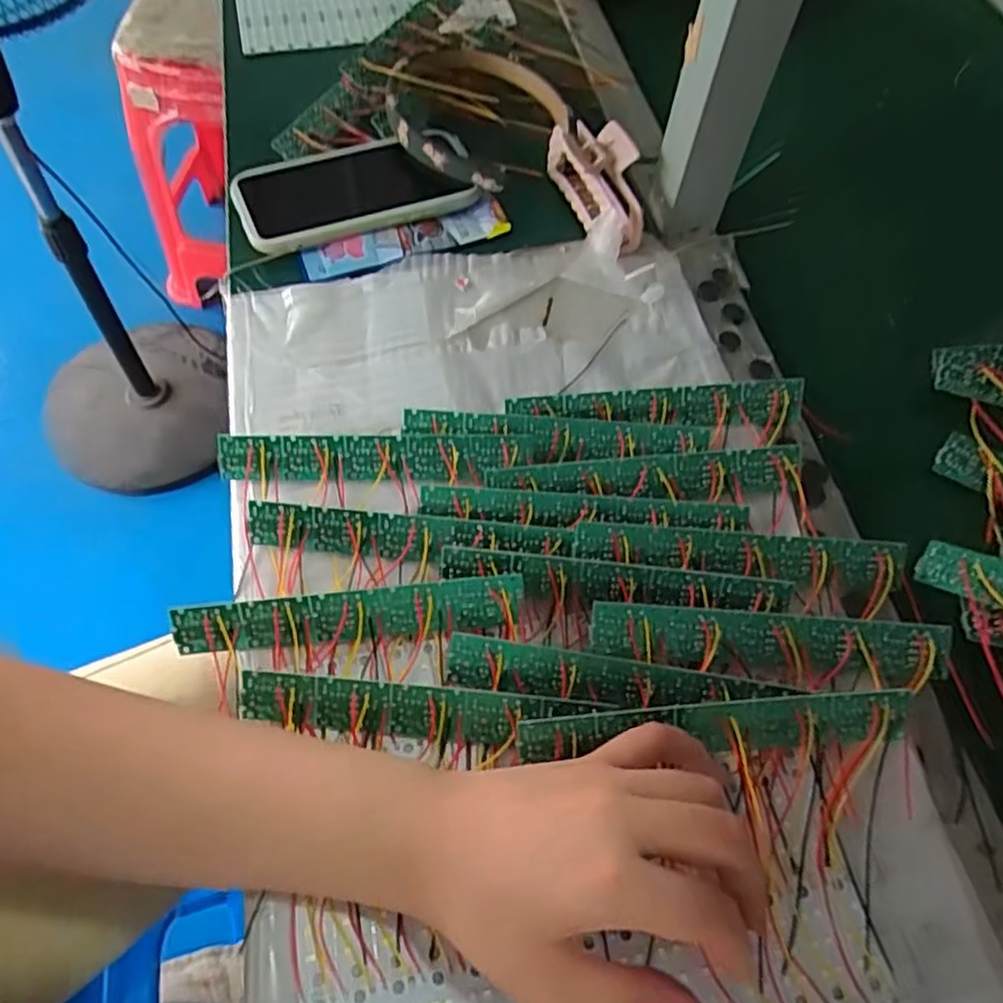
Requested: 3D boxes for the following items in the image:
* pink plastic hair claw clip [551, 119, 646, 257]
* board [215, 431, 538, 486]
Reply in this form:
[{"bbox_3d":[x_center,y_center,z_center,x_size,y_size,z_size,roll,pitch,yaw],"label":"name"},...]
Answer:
[{"bbox_3d":[0.067,-0.224,0.495,0.041,0.047,0.112,-14,62,-11],"label":"pink plastic hair claw clip"},{"bbox_3d":[-0.108,-0.024,0.402,0.103,0.004,0.028,0,104,-1],"label":"board"}]

